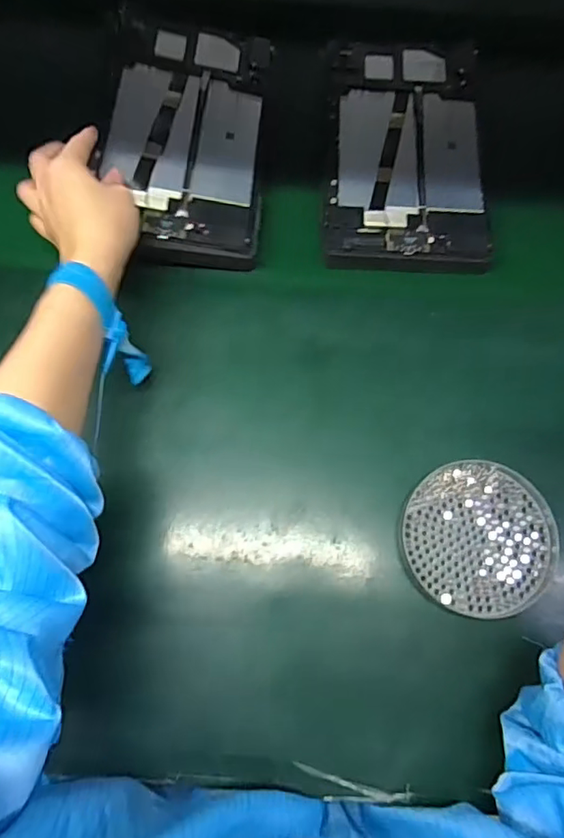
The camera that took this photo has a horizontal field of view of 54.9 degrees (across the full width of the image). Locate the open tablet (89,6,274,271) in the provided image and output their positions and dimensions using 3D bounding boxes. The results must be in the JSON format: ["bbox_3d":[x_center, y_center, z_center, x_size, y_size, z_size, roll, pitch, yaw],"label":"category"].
[{"bbox_3d":[-0.089,-0.261,0.500,0.145,0.010,0.256,5,74,-8],"label":"open tablet"}]

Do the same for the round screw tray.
[{"bbox_3d":[0.150,0.090,0.418,0.113,0.012,0.112,0,75,1],"label":"round screw tray"}]

